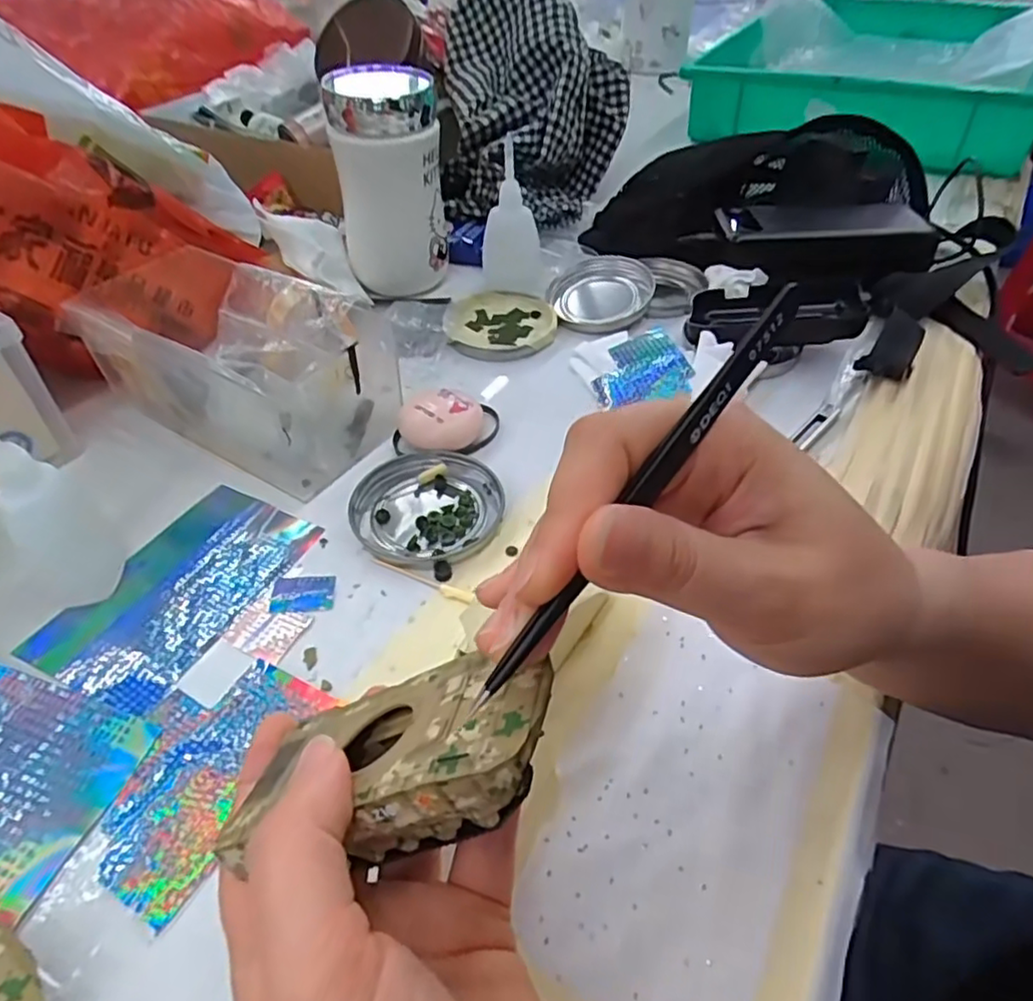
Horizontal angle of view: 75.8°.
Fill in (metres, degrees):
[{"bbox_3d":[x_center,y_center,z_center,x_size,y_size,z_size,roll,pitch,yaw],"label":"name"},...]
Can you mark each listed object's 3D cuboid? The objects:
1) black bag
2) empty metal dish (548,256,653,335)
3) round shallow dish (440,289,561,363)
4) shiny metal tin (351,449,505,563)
[{"bbox_3d":[0.203,-0.251,0.545,0.249,0.073,0.191,14,47,16],"label":"black bag"},{"bbox_3d":[0.063,-0.156,0.494,0.078,0.016,0.080,5,46,6],"label":"empty metal dish"},{"bbox_3d":[-0.012,-0.128,0.481,0.078,0.011,0.081,0,46,0],"label":"round shallow dish"},{"bbox_3d":[-0.048,0.003,0.352,0.077,0.008,0.073,0,46,0],"label":"shiny metal tin"}]

